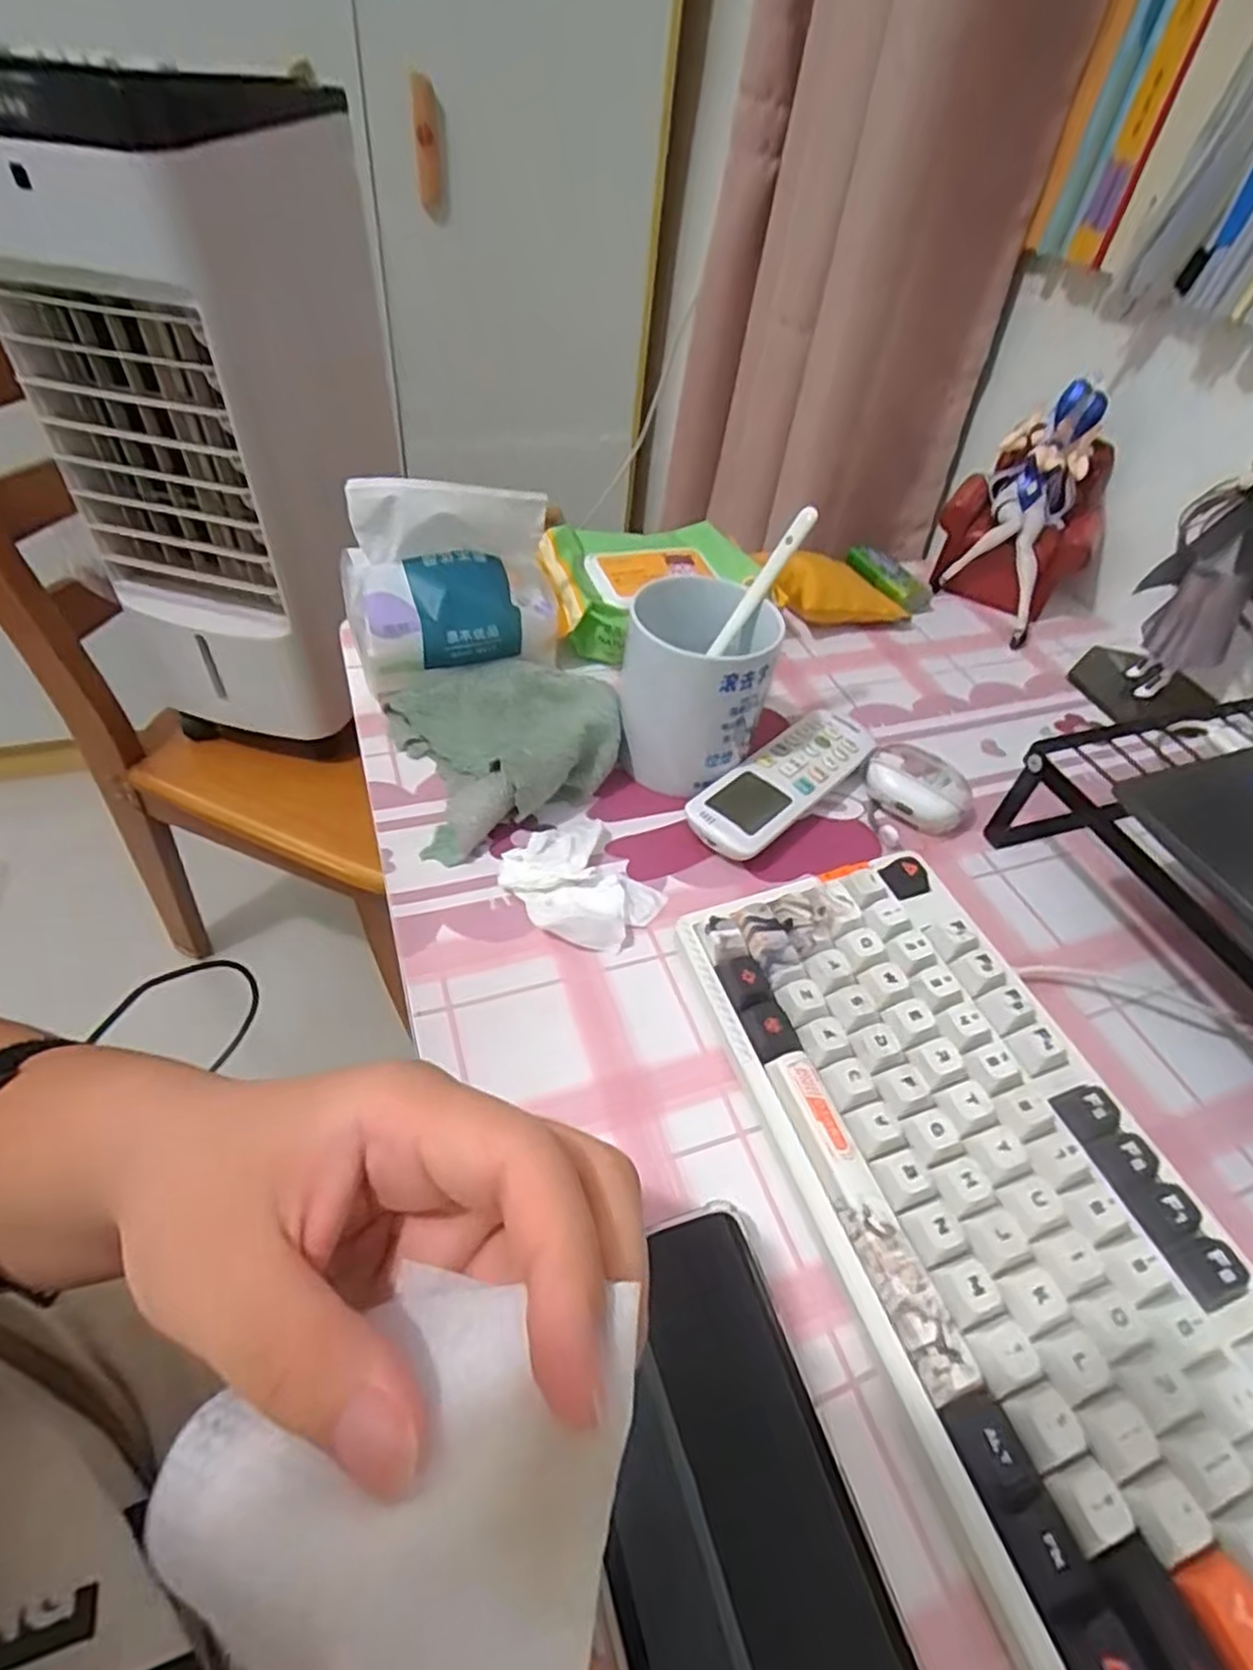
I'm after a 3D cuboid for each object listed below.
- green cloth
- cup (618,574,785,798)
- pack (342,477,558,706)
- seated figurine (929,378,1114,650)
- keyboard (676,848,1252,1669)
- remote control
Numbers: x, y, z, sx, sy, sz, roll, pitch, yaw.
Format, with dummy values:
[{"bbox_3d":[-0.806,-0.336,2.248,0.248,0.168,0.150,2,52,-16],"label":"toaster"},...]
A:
[{"bbox_3d":[-0.074,-0.058,0.425,0.121,0.042,0.122,-22,54,-25],"label":"green cloth"},{"bbox_3d":[0.037,-0.081,0.421,0.078,0.098,0.070,10,46,1],"label":"cup"},{"bbox_3d":[-0.104,-0.152,0.448,0.121,0.108,0.060,-10,49,-15],"label":"pack"},{"bbox_3d":[0.311,-0.255,0.574,0.105,0.154,0.129,28,49,18],"label":"seated figurine"},{"bbox_3d":[0.143,0.153,0.255,0.124,0.038,0.345,-12,50,-17],"label":"keyboard"},{"bbox_3d":[0.092,-0.030,0.431,0.046,0.022,0.134,38,54,25],"label":"remote control"}]

